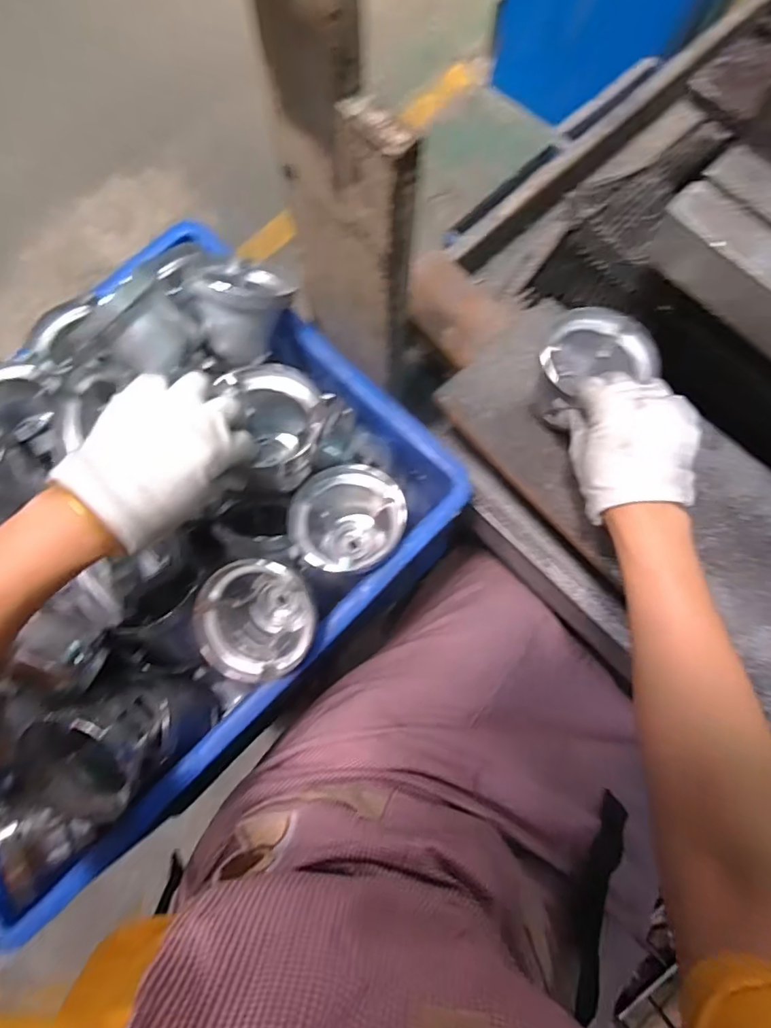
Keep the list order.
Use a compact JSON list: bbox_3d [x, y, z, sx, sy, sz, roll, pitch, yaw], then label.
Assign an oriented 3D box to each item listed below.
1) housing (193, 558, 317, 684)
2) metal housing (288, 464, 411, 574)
[{"bbox_3d":[-0.105,0.092,0.455,0.095,0.079,0.088,0,76,-1],"label":"housing"},{"bbox_3d":[-0.032,0.007,0.483,0.093,0.075,0.085,0,76,-1],"label":"metal housing"}]

